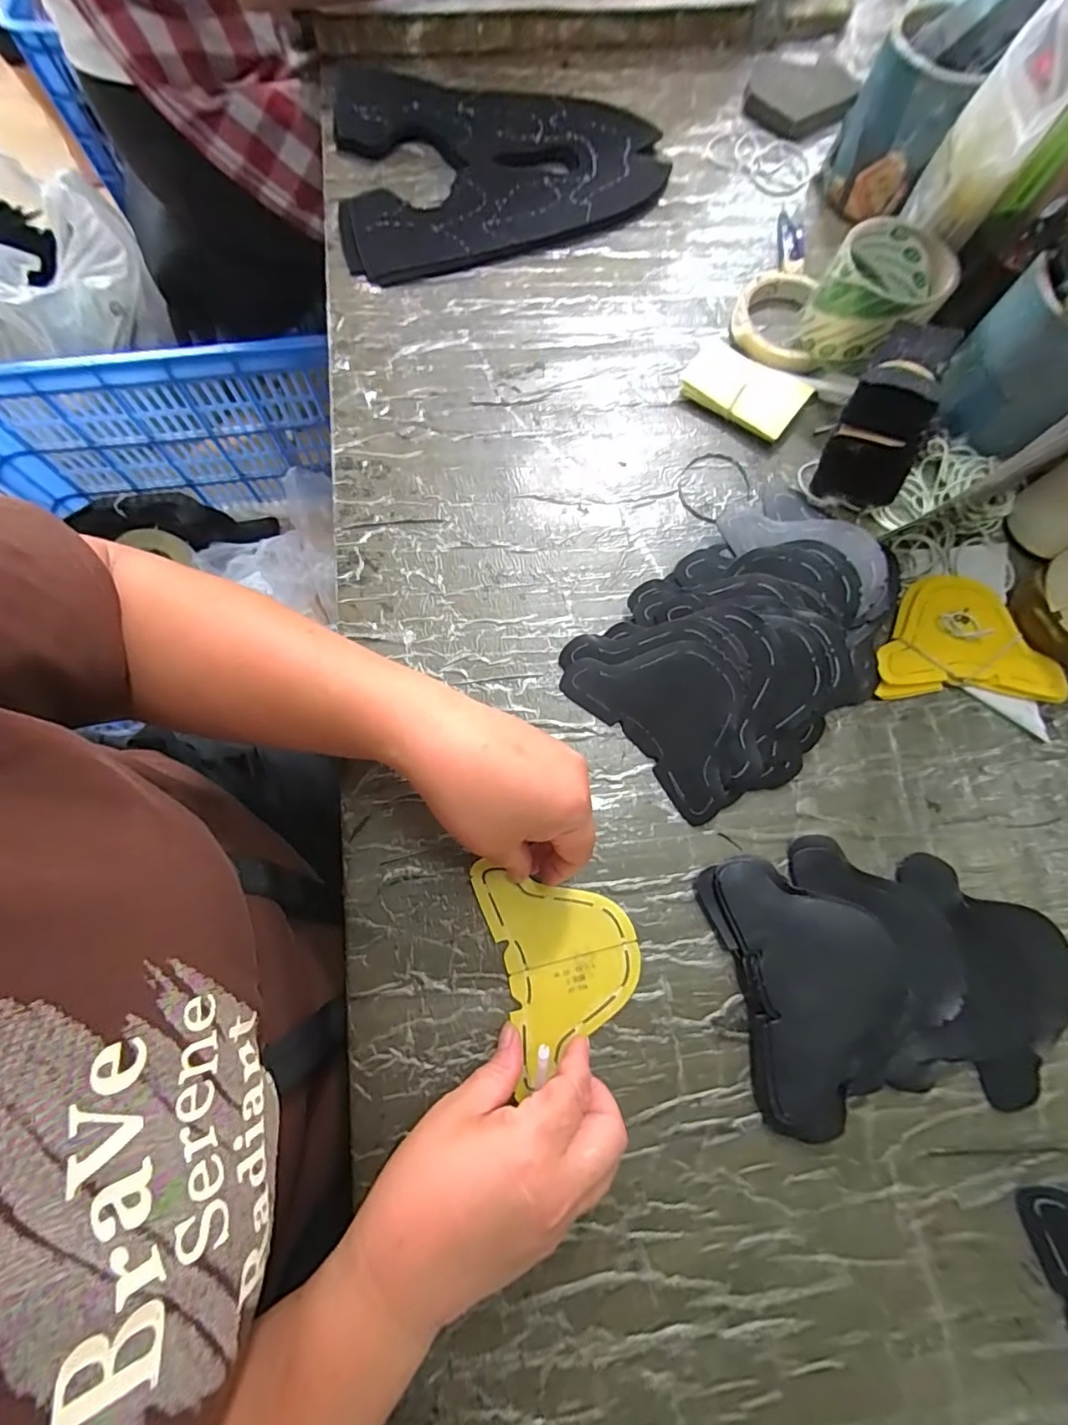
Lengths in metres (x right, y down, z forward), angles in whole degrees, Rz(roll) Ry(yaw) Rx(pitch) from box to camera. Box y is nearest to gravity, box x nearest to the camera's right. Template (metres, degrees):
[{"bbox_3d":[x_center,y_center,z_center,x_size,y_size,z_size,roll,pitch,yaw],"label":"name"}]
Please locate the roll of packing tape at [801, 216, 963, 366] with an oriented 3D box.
[{"bbox_3d":[0.269,-0.325,0.427,0.084,0.077,0.086,0,75,-1],"label":"roll of packing tape"}]

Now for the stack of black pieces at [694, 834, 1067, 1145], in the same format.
[{"bbox_3d":[0.222,0.157,0.325,0.211,0.018,0.151,-5,75,-3],"label":"stack of black pieces"}]

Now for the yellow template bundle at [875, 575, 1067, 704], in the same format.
[{"bbox_3d":[0.313,-0.056,0.392,0.131,0.013,0.093,1,75,-1],"label":"yellow template bundle"}]

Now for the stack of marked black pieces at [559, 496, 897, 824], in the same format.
[{"bbox_3d":[0.146,-0.046,0.362,0.212,0.046,0.155,-40,80,-11],"label":"stack of marked black pieces"}]

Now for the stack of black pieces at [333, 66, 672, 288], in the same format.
[{"bbox_3d":[-0.043,-0.527,0.504,0.305,0.022,0.246,-19,76,-6],"label":"stack of black pieces"}]

